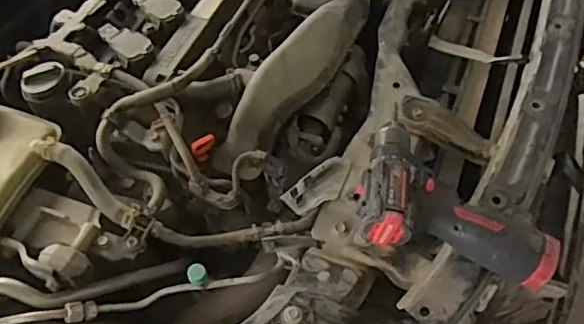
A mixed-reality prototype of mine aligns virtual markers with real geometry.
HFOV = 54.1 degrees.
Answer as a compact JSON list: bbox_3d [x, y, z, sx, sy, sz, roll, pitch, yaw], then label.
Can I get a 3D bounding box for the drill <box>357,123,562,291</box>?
[{"bbox_3d":[0.176,0.039,0.594,0.204,0.055,0.139,13,50,9],"label":"drill"}]

